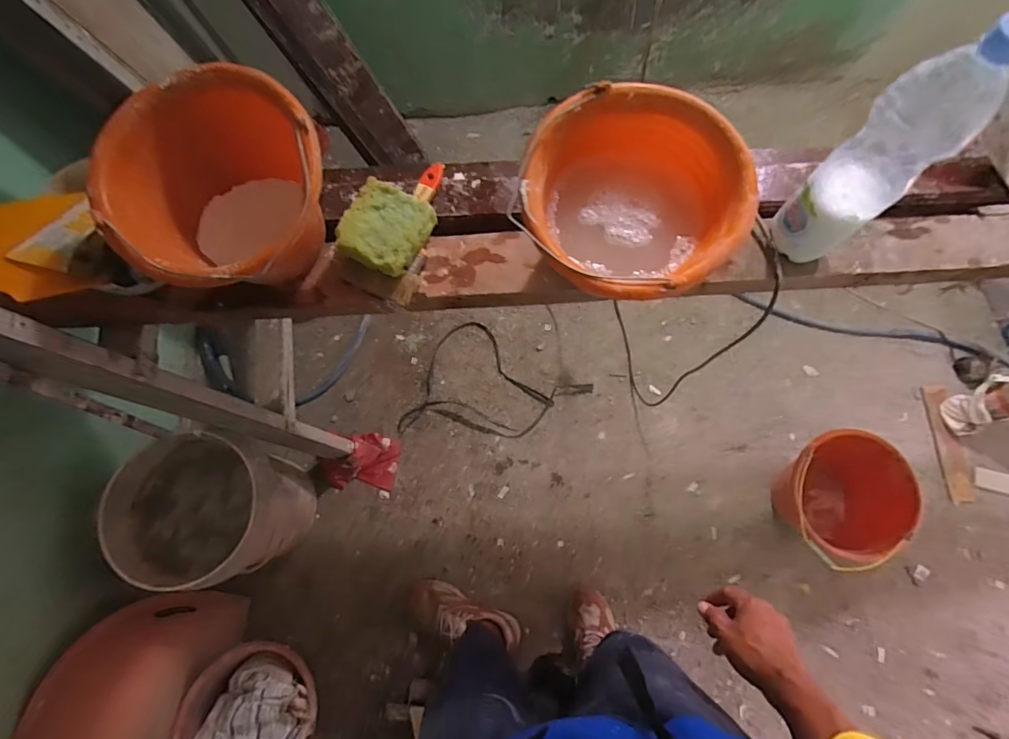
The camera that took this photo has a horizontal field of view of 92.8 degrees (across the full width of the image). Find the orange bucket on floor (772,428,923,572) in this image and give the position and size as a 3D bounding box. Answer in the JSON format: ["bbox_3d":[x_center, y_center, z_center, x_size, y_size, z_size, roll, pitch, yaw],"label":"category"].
[{"bbox_3d":[0.783,0.313,1.158,0.295,0.240,0.278,0,74,2],"label":"orange bucket on floor"}]

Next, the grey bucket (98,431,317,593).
[{"bbox_3d":[-0.644,0.315,1.078,0.297,0.290,0.291,0,73,0],"label":"grey bucket"}]

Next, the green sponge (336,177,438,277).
[{"bbox_3d":[-0.164,-0.194,0.658,0.112,0.030,0.114,27,75,8],"label":"green sponge"}]

